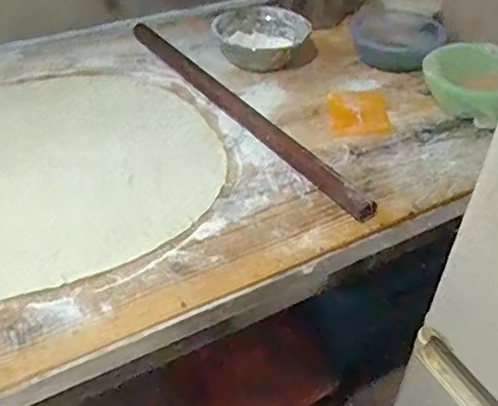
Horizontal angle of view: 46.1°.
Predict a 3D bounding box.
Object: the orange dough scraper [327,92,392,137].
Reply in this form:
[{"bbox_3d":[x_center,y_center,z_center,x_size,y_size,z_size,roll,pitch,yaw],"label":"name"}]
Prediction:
[{"bbox_3d":[0.200,-0.166,1.068,0.104,0.006,0.133,2,42,-3],"label":"orange dough scraper"}]

